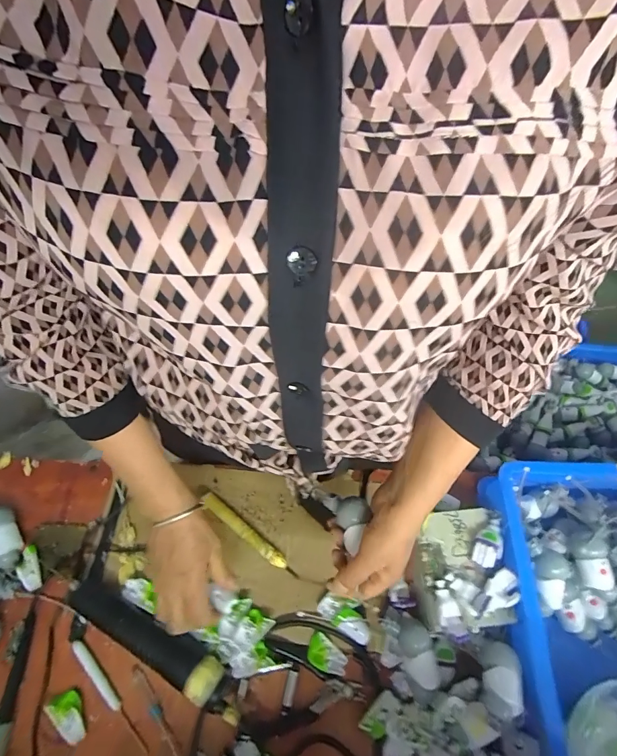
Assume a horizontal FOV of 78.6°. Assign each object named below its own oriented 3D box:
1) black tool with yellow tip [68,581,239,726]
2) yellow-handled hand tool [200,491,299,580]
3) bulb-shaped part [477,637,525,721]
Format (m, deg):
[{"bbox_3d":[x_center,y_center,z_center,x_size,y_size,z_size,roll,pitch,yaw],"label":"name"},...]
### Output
[{"bbox_3d":[-0.170,0.291,0.409,0.219,0.037,0.047,22,61,10],"label":"black tool with yellow tip"},{"bbox_3d":[-0.076,0.196,0.473,0.152,0.020,0.015,34,64,16],"label":"yellow-handled hand tool"},{"bbox_3d":[0.199,0.311,0.381,0.038,0.037,0.067,58,31,-15],"label":"bulb-shaped part"}]

